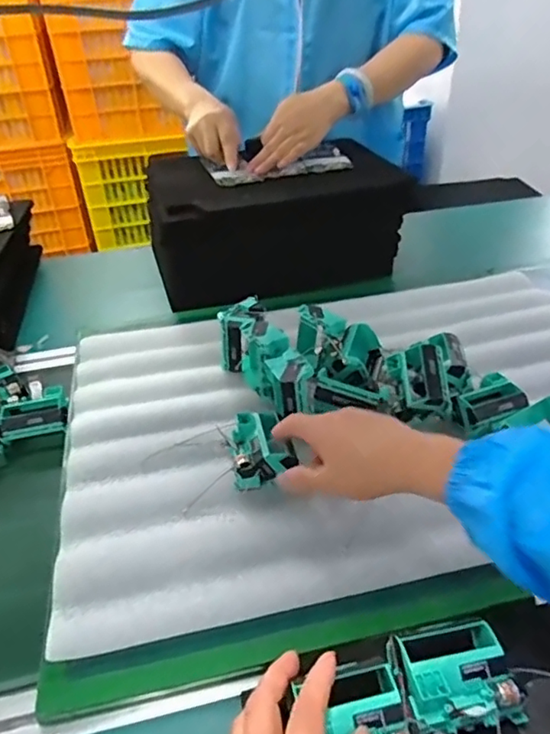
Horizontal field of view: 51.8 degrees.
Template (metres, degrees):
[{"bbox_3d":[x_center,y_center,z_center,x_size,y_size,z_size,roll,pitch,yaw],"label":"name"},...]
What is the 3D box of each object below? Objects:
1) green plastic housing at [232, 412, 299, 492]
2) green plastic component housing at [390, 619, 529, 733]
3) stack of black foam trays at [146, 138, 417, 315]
[{"bbox_3d":[-0.011,0.076,0.524,0.054,0.031,0.067,-7,35,-5],"label":"green plastic housing"},{"bbox_3d":[0.113,0.192,0.358,0.068,0.033,0.057,-9,37,-8],"label":"green plastic component housing"},{"bbox_3d":[0.004,-0.204,0.879,0.348,0.200,0.197,-14,38,-14],"label":"stack of black foam trays"}]

